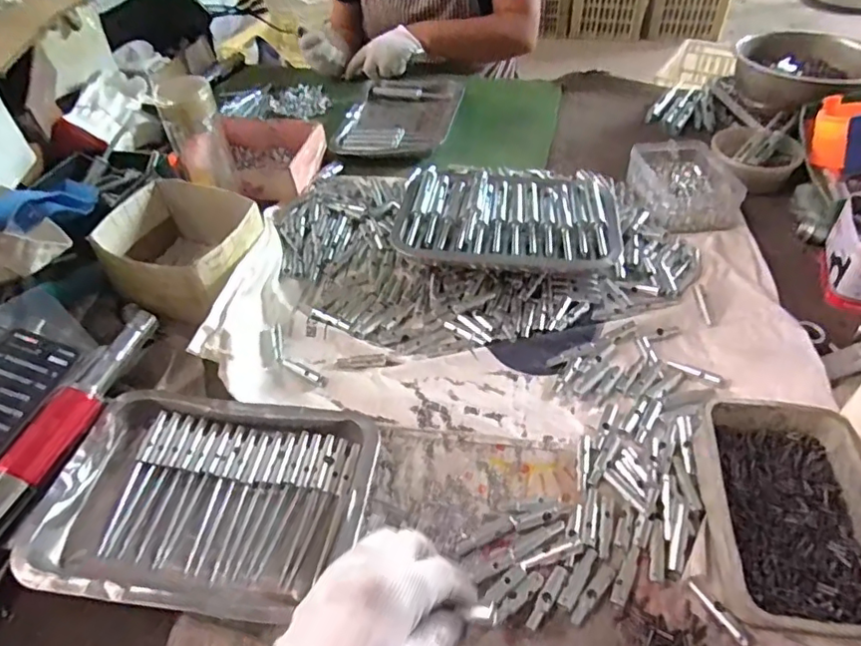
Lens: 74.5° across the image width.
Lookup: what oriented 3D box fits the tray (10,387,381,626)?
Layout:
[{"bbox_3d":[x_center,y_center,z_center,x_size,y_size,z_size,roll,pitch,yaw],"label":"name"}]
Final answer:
[{"bbox_3d":[-0.180,0.142,0.467,0.250,0.032,0.179,5,47,8],"label":"tray"}]

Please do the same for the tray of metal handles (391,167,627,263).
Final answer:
[{"bbox_3d":[0.094,-0.123,0.694,0.256,0.047,0.161,6,47,9],"label":"tray of metal handles"}]

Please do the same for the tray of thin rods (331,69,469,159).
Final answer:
[{"bbox_3d":[-0.042,-0.356,0.961,0.176,0.032,0.283,8,47,10],"label":"tray of thin rods"}]

